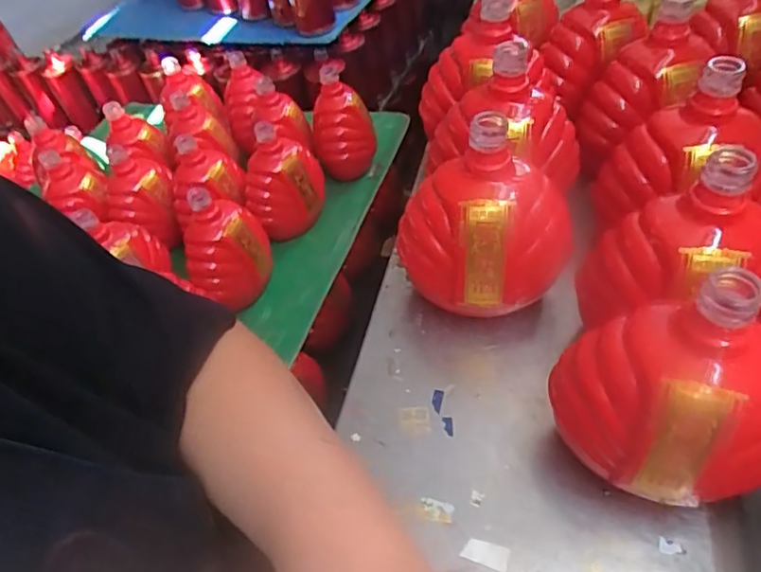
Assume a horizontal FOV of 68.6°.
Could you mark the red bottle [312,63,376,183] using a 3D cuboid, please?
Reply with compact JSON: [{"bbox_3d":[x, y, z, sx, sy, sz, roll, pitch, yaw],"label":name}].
[{"bbox_3d":[-0.062,-0.253,0.882,0.097,0.158,0.084,-15,47,-2],"label":"red bottle"}]

